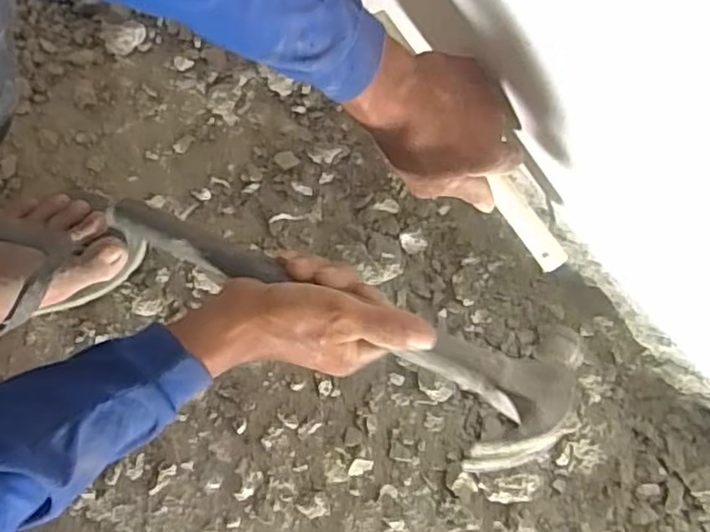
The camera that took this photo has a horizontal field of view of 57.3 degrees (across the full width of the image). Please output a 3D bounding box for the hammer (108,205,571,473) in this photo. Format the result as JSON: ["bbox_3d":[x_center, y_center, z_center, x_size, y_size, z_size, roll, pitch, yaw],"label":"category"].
[{"bbox_3d":[-0.026,0.033,0.438,0.336,0.031,0.110,22,47,13],"label":"hammer"}]

